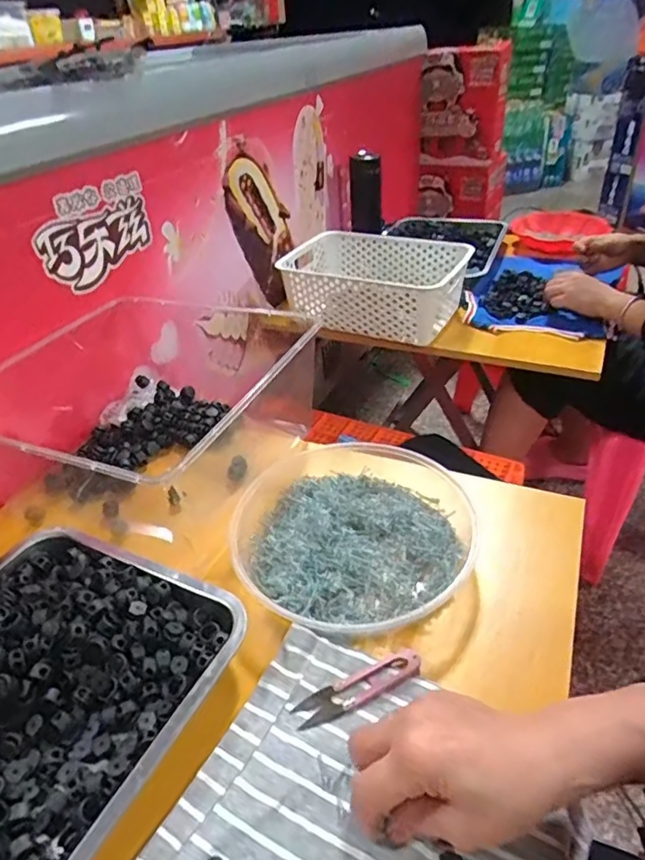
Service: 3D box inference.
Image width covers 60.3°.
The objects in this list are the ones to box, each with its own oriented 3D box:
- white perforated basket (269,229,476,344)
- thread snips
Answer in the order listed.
[{"bbox_3d":[0.088,-0.266,1.012,0.308,0.105,0.217,18,42,27],"label":"white perforated basket"},{"bbox_3d":[0.027,0.193,0.419,0.100,0.009,0.026,-19,39,-19],"label":"thread snips"}]

